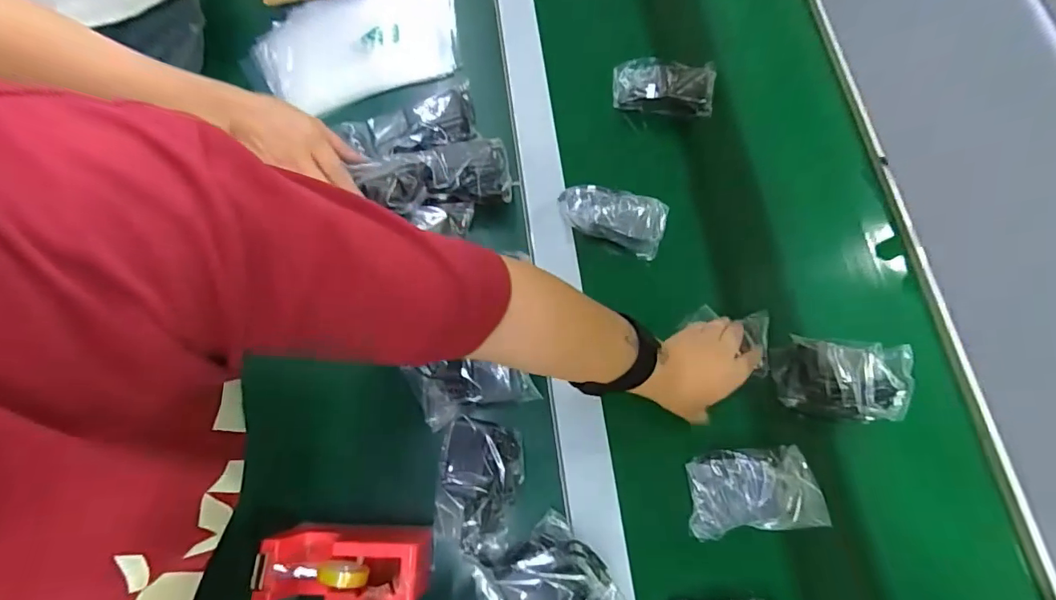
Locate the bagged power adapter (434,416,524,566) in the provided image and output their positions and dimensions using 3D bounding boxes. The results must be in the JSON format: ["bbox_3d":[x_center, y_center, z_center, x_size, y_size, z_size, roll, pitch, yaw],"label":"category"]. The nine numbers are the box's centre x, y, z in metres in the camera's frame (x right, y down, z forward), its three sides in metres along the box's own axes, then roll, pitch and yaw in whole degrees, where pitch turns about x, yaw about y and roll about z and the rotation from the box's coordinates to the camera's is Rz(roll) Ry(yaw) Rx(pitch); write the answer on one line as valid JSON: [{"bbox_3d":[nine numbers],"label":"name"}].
[{"bbox_3d":[-0.046,0.175,0.446,0.072,0.023,0.121,6,70,4],"label":"bagged power adapter"}]

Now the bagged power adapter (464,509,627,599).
[{"bbox_3d":[0.031,0.272,0.432,0.095,0.030,0.137,-38,73,-11],"label":"bagged power adapter"}]

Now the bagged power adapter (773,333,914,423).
[{"bbox_3d":[0.340,0.084,0.517,0.133,0.058,0.087,3,70,3],"label":"bagged power adapter"}]

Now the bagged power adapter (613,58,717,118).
[{"bbox_3d":[0.176,-0.281,0.630,0.131,0.038,0.072,9,70,5],"label":"bagged power adapter"}]

